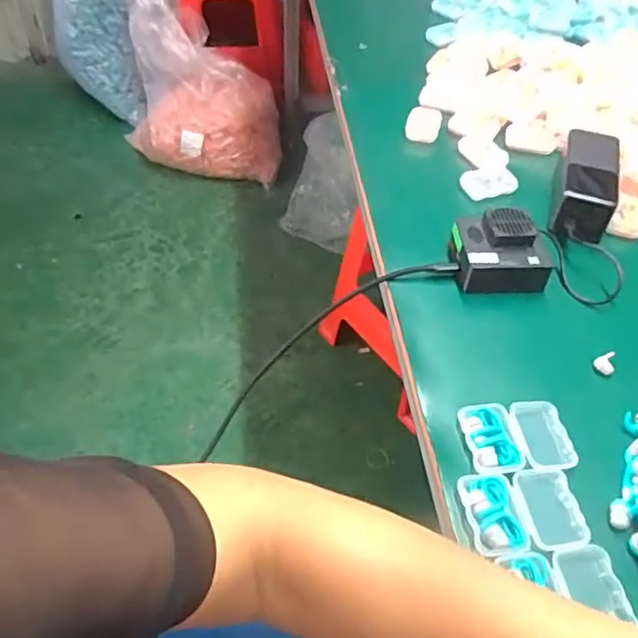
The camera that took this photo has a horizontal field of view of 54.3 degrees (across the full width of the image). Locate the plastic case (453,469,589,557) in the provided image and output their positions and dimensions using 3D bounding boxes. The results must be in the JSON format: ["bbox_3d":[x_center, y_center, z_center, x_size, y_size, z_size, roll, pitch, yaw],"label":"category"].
[{"bbox_3d":[0.137,0.128,0.415,0.078,0.010,0.055,-4,48,-8],"label":"plastic case"}]

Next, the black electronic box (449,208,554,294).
[{"bbox_3d":[0.166,-0.064,0.571,0.082,0.050,0.067,2,48,-2],"label":"black electronic box"}]

